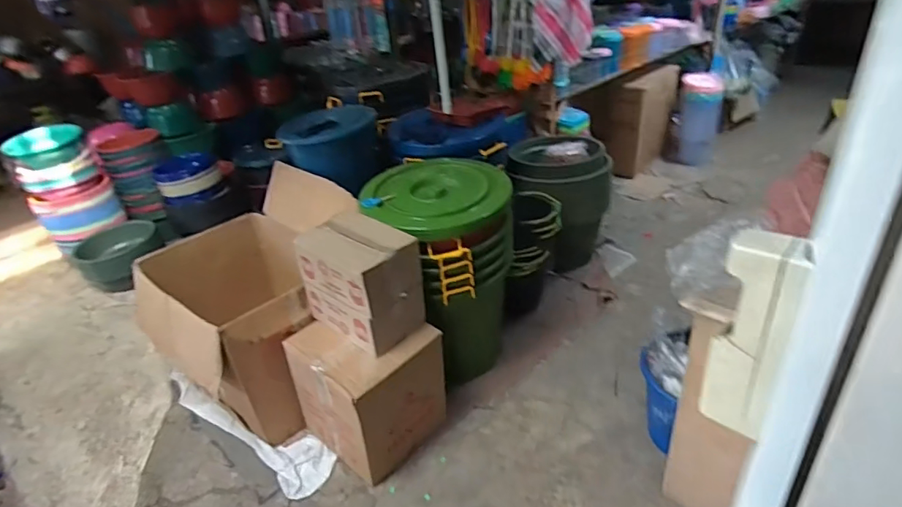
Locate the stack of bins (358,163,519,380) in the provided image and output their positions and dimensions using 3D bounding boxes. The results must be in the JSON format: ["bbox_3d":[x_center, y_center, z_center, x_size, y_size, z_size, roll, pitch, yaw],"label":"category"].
[{"bbox_3d":[-0.045,0.080,1.864,0.439,0.720,0.439,16,36,34],"label":"stack of bins"}]

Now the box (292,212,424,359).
[{"bbox_3d":[-0.268,0.080,1.547,0.287,0.313,0.228,20,38,38],"label":"box"}]

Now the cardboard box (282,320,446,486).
[{"bbox_3d":[-0.261,0.437,1.690,0.334,0.438,0.359,19,38,37],"label":"cardboard box"}]

